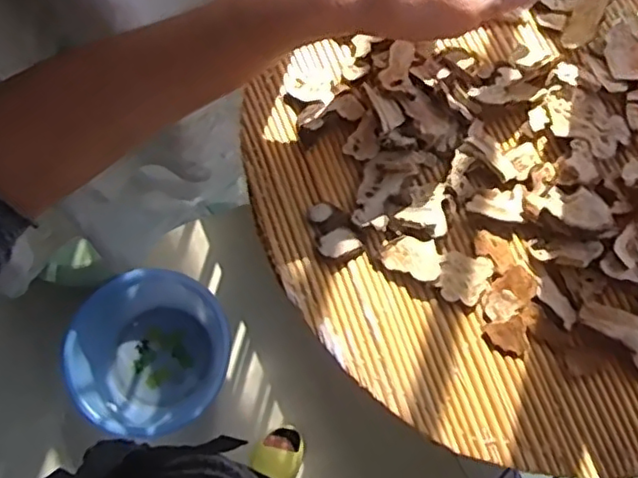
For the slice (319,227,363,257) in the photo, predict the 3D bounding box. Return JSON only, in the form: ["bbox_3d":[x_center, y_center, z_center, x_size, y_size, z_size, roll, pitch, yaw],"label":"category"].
[{"bbox_3d":[0.011,0.002,0.351,0.023,0.008,0.015,-16,74,-3],"label":"slice"}]

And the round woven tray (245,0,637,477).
[{"bbox_3d":[0.141,-0.036,0.364,0.330,0.026,0.294,-29,75,-7],"label":"round woven tray"}]

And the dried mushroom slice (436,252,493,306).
[{"bbox_3d":[0.080,0.021,0.343,0.027,0.004,0.029,17,75,7],"label":"dried mushroom slice"}]

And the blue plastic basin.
[{"bbox_3d":[-0.389,0.274,1.462,0.356,0.161,0.350,0,73,1],"label":"blue plastic basin"}]

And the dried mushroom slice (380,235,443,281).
[{"bbox_3d":[0.052,0.011,0.346,0.032,0.006,0.023,8,74,4],"label":"dried mushroom slice"}]

